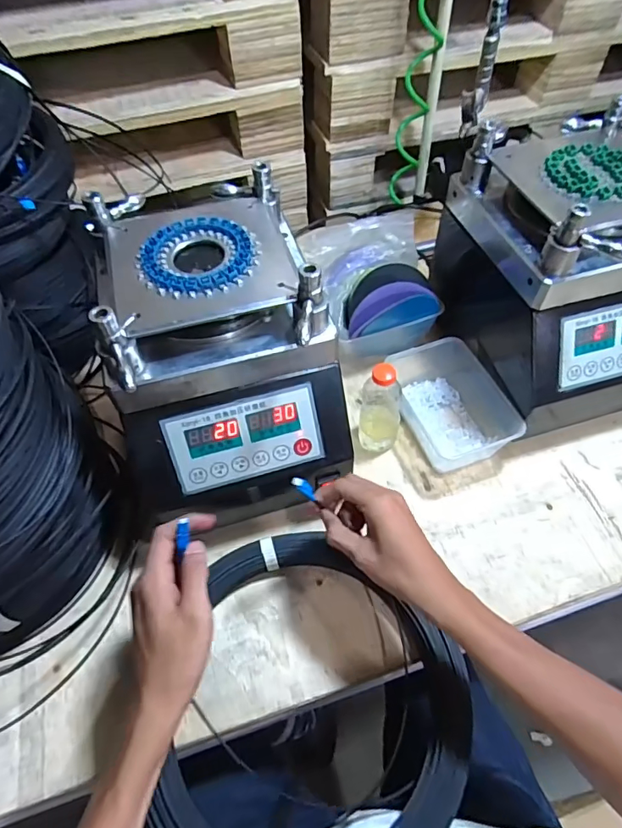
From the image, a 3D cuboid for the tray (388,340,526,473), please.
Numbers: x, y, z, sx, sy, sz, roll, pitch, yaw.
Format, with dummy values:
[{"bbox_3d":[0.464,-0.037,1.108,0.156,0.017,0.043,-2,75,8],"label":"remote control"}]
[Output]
[{"bbox_3d":[0.174,-0.020,0.645,0.117,0.067,0.192,-18,58,-10],"label":"tray"}]

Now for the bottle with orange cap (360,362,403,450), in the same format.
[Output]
[{"bbox_3d":[0.089,-0.007,0.602,0.053,0.143,0.045,9,57,8],"label":"bottle with orange cap"}]

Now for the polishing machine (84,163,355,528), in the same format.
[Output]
[{"bbox_3d":[-0.096,-0.056,0.543,0.216,0.257,0.266,-15,57,-8],"label":"polishing machine"}]

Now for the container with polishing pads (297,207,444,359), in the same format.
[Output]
[{"bbox_3d":[0.091,-0.180,0.705,0.164,0.137,0.149,-21,58,-12],"label":"container with polishing pads"}]

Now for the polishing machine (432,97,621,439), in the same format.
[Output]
[{"bbox_3d":[0.315,-0.162,0.611,0.209,0.287,0.269,-14,57,-8],"label":"polishing machine"}]

